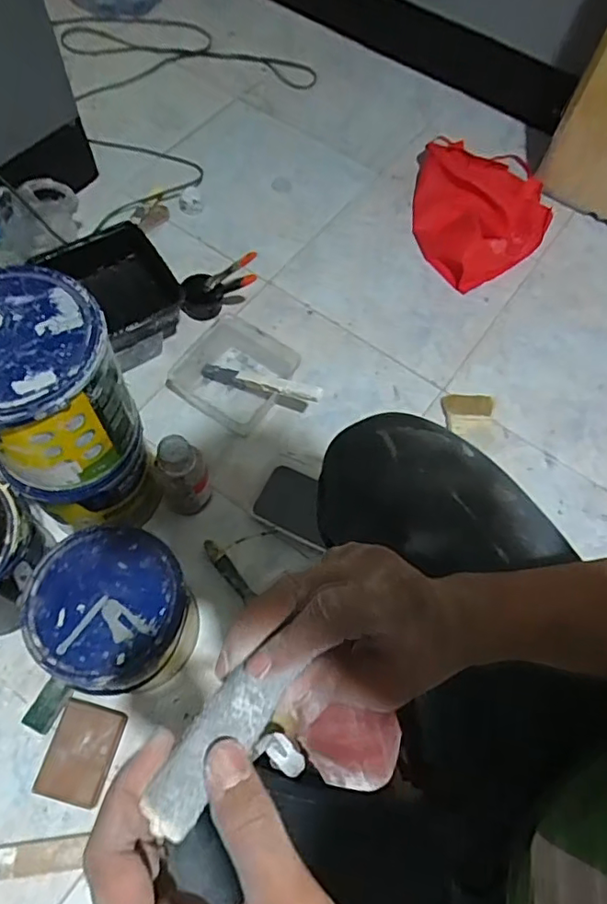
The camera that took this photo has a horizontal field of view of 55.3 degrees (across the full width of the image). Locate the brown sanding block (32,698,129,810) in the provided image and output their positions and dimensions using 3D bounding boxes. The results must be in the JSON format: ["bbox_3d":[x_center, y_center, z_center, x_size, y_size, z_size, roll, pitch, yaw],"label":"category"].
[{"bbox_3d":[-0.285,0.388,0.750,0.083,0.033,0.111,13,65,3],"label":"brown sanding block"}]

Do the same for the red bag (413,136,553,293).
[{"bbox_3d":[0.370,-0.489,1.181,0.283,0.064,0.354,5,65,0],"label":"red bag"}]

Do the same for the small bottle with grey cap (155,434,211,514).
[{"bbox_3d":[-0.171,0.042,0.849,0.060,0.163,0.061,1,65,-2],"label":"small bottle with grey cap"}]

